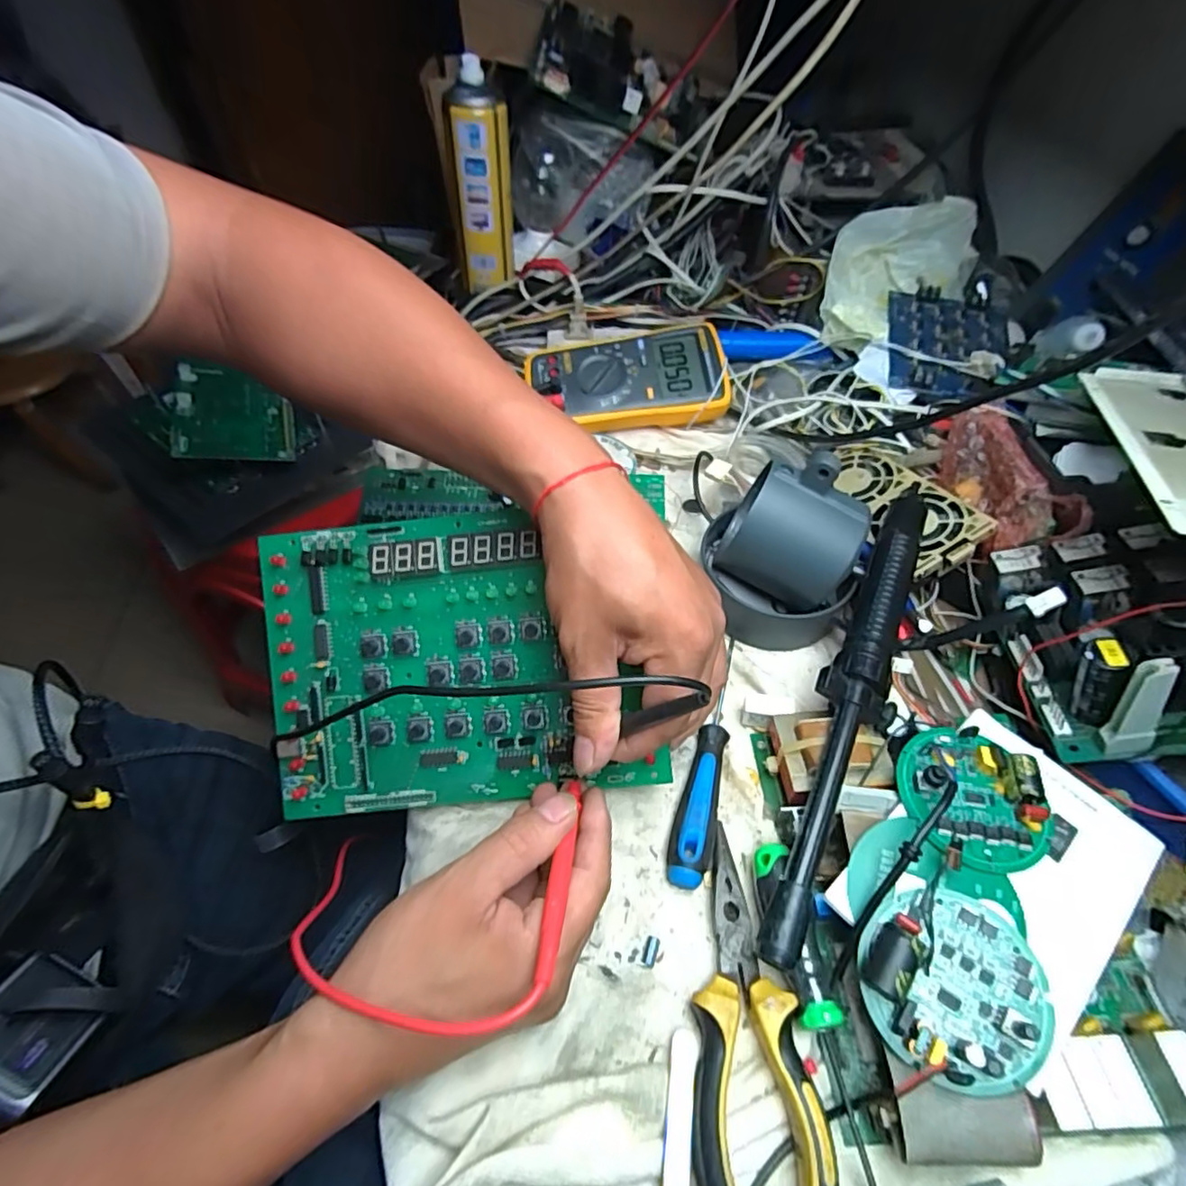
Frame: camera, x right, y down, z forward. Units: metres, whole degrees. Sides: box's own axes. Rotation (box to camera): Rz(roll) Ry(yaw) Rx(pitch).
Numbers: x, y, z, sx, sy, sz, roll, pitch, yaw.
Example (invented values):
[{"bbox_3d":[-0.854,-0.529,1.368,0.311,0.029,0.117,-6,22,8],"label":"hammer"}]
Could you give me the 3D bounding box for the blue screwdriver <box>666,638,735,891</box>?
[{"bbox_3d":[0.073,0.094,0.359,0.022,0.022,0.162,16,54,11],"label":"blue screwdriver"}]

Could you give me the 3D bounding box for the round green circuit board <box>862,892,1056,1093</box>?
[{"bbox_3d":[0.154,0.164,0.251,0.066,0.022,0.068,1,53,-1],"label":"round green circuit board"}]

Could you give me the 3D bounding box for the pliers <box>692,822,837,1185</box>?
[{"bbox_3d":[0.065,0.186,0.270,0.050,0.022,0.145,-2,53,-3],"label":"pliers"}]

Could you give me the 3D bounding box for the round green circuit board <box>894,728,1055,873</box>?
[{"bbox_3d":[0.188,0.099,0.293,0.058,0.022,0.068,-15,55,-13],"label":"round green circuit board"}]

